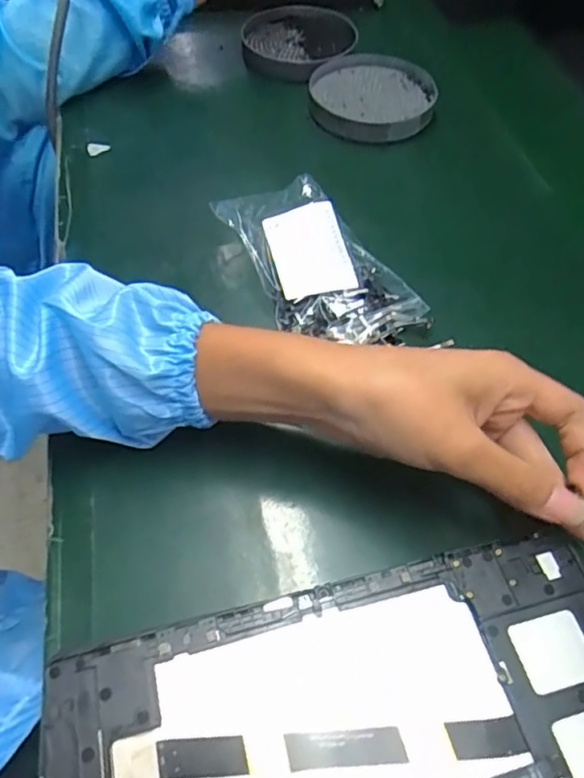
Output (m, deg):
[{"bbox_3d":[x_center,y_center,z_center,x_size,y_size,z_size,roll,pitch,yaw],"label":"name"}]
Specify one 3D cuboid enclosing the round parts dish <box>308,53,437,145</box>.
[{"bbox_3d":[0.076,-0.271,0.534,0.112,0.026,0.119,0,55,0],"label":"round parts dish"}]

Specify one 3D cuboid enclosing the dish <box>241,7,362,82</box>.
[{"bbox_3d":[0.007,-0.348,0.576,0.111,0.017,0.125,-3,55,-2],"label":"dish"}]

